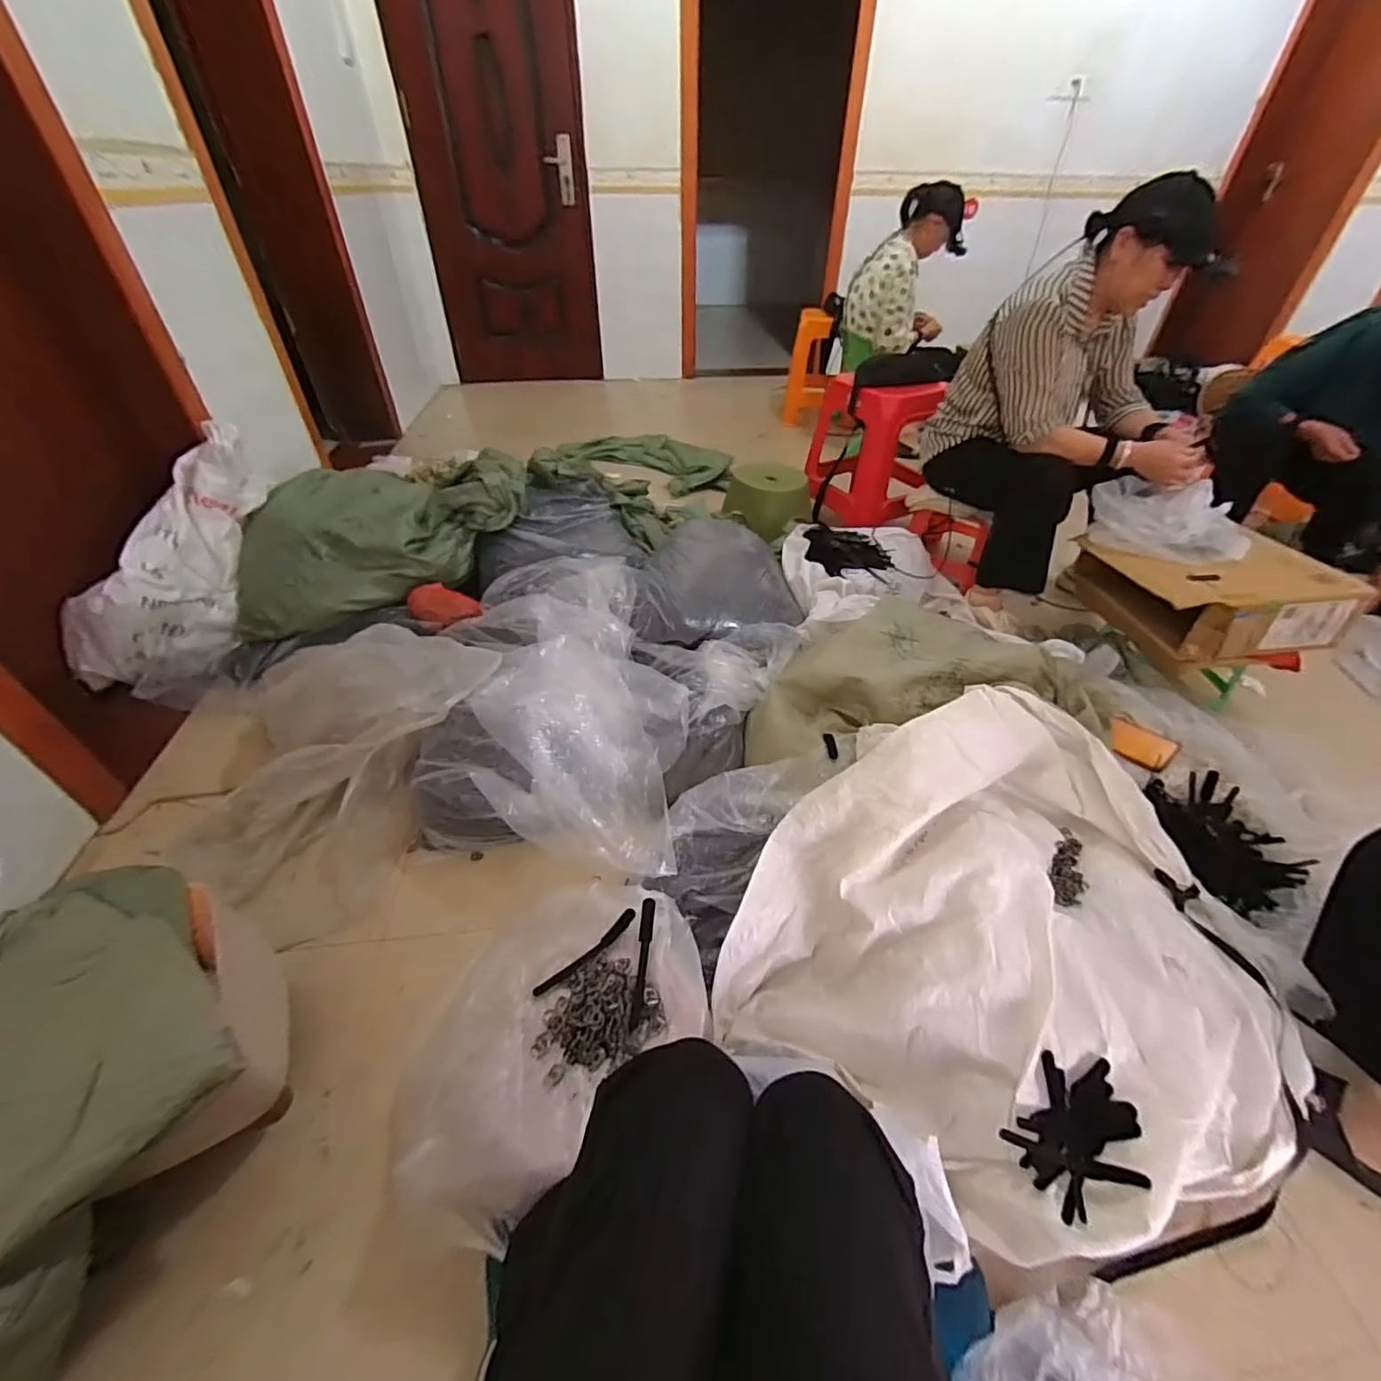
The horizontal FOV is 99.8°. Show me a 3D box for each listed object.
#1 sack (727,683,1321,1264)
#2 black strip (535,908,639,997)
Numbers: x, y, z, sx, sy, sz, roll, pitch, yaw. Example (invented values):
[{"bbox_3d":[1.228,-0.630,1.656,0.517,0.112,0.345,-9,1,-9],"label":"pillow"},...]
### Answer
[{"bbox_3d":[0.406,0.338,0.790,0.715,0.253,0.620,-13,44,-15],"label":"sack"},{"bbox_3d":[-0.130,0.333,0.737,0.150,0.014,0.019,-32,51,-31],"label":"black strip"}]

